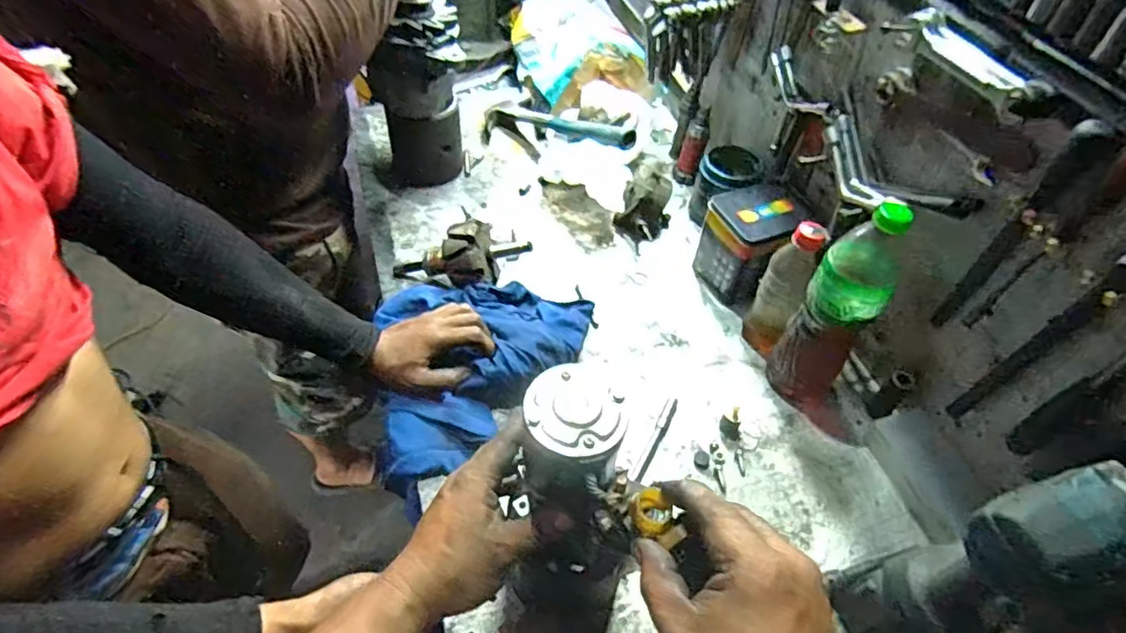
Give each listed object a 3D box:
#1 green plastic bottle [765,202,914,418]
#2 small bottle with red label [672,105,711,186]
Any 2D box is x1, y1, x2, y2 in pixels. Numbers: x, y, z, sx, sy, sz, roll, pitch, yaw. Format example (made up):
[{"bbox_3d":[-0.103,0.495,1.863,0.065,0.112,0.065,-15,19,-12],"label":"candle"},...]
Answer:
[{"bbox_3d":[0.303,-0.007,0.659,0.083,0.267,0.078,34,56,20],"label":"green plastic bottle"},{"bbox_3d":[0.216,-0.276,0.975,0.046,0.126,0.037,31,40,18],"label":"small bottle with red label"}]

